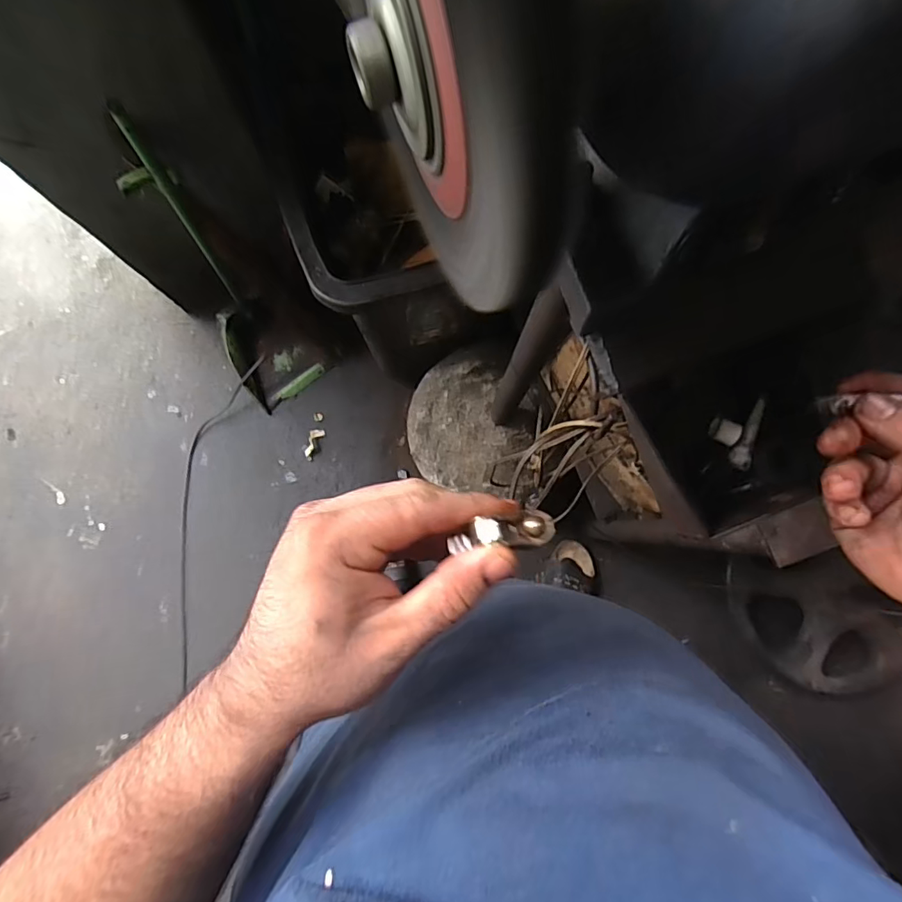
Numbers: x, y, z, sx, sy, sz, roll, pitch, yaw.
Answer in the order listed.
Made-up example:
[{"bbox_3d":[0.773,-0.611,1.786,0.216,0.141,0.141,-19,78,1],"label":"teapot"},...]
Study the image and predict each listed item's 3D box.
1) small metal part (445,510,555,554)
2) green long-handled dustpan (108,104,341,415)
[{"bbox_3d":[0.022,0.035,0.217,0.046,0.013,0.014,-10,80,-2],"label":"small metal part"},{"bbox_3d":[-0.468,-0.308,1.076,0.227,0.649,0.240,-37,85,-5],"label":"green long-handled dustpan"}]

